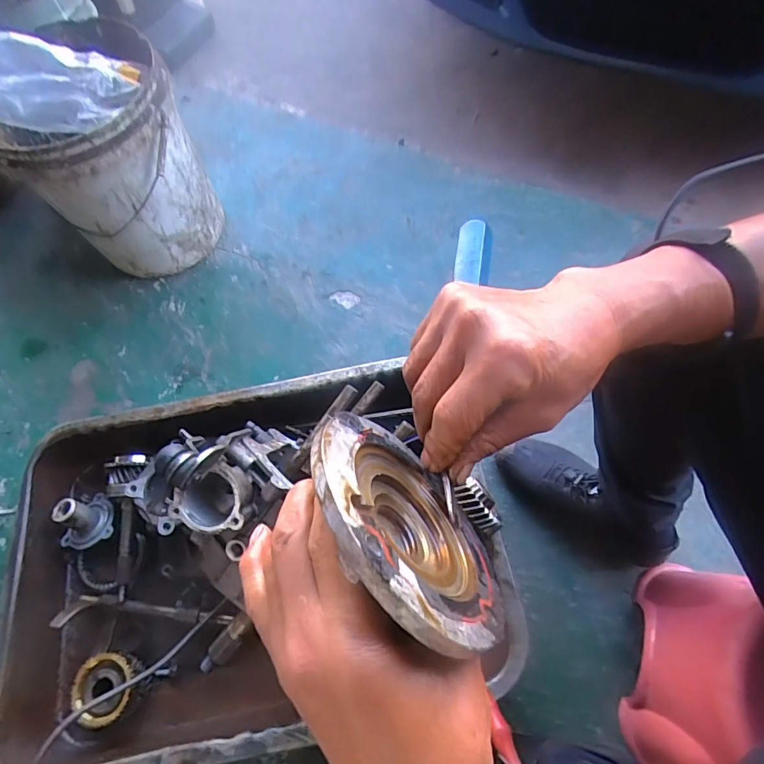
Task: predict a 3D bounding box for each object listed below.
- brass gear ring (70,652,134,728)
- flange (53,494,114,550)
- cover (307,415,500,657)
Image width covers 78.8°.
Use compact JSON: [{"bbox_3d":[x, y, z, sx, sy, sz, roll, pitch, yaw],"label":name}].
[{"bbox_3d":[-0.353,0.386,0.586,0.066,0.017,0.079,13,72,-15],"label":"brass gear ring"},{"bbox_3d":[-0.434,0.198,0.673,0.076,0.051,0.079,6,65,7],"label":"flange"},{"bbox_3d":[0.010,0.062,0.201,0.020,0.101,0.108,-42,83,15],"label":"cover"}]

